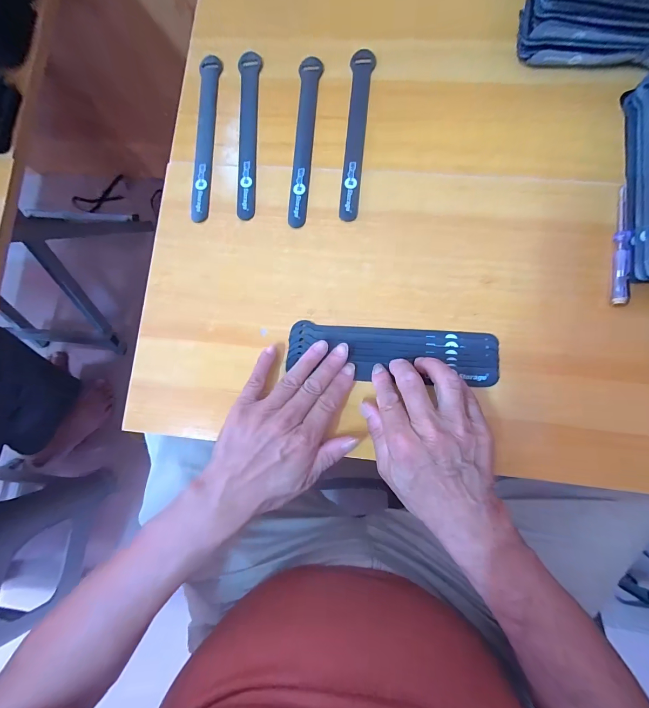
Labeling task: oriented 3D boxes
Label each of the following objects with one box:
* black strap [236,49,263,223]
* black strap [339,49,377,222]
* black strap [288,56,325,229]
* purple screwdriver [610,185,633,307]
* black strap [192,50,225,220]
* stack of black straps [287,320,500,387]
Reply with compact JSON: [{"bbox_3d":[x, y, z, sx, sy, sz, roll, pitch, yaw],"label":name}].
[{"bbox_3d":[-0.085,-0.242,0.360,0.024,0.007,0.190,1,84,4],"label":"black strap"},{"bbox_3d":[0.035,-0.237,0.351,0.025,0.005,0.193,4,83,3],"label":"black strap"},{"bbox_3d":[-0.021,-0.234,0.357,0.024,0.004,0.196,3,84,4],"label":"black strap"},{"bbox_3d":[0.283,-0.103,0.308,0.013,0.013,0.116,9,85,5],"label":"purple screwdriver"},{"bbox_3d":[-0.133,-0.242,0.365,0.022,0.005,0.195,2,84,4],"label":"black strap"},{"bbox_3d":[0.066,-0.001,0.322,0.201,0.016,0.054,6,83,6],"label":"stack of black straps"}]

